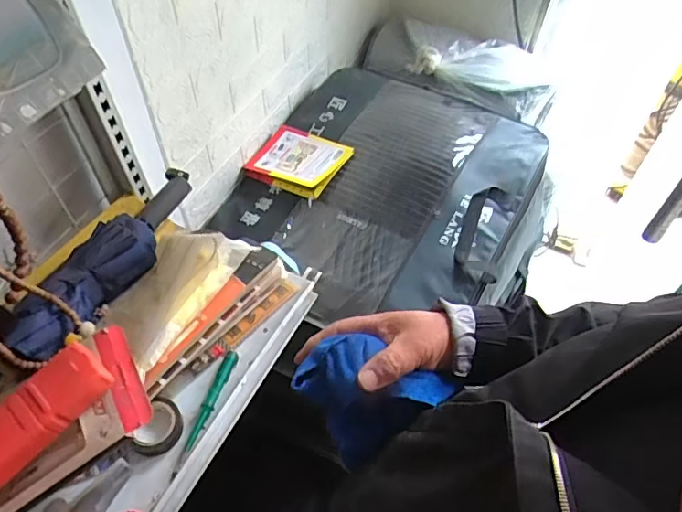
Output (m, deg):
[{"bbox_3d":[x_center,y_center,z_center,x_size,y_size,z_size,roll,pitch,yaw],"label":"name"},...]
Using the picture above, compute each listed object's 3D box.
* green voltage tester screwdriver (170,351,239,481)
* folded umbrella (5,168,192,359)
[{"bbox_3d":[-0.158,0.180,0.626,0.015,0.021,0.156,15,54,11],"label":"green voltage tester screwdriver"},{"bbox_3d":[-0.292,-0.008,0.697,0.093,0.085,0.343,20,55,14],"label":"folded umbrella"}]

